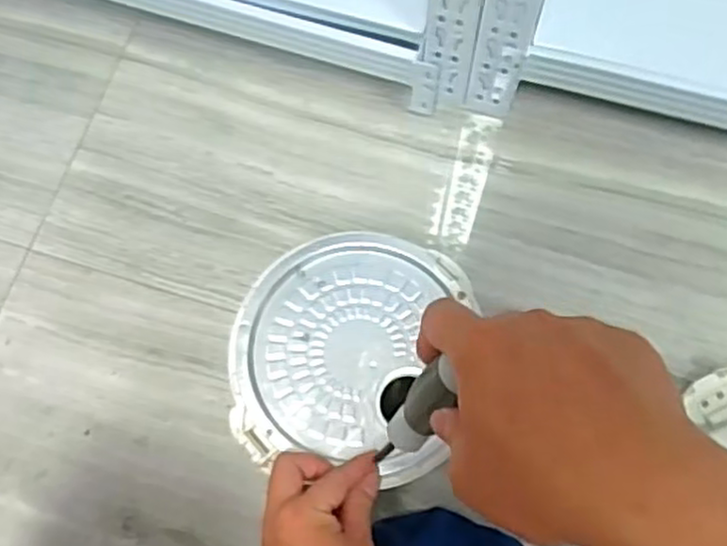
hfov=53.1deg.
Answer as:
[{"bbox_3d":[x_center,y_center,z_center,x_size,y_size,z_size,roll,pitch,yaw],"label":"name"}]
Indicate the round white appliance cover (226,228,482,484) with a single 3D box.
[{"bbox_3d":[-0.012,0.061,0.572,0.177,0.016,0.188,1,75,1],"label":"round white appliance cover"}]

